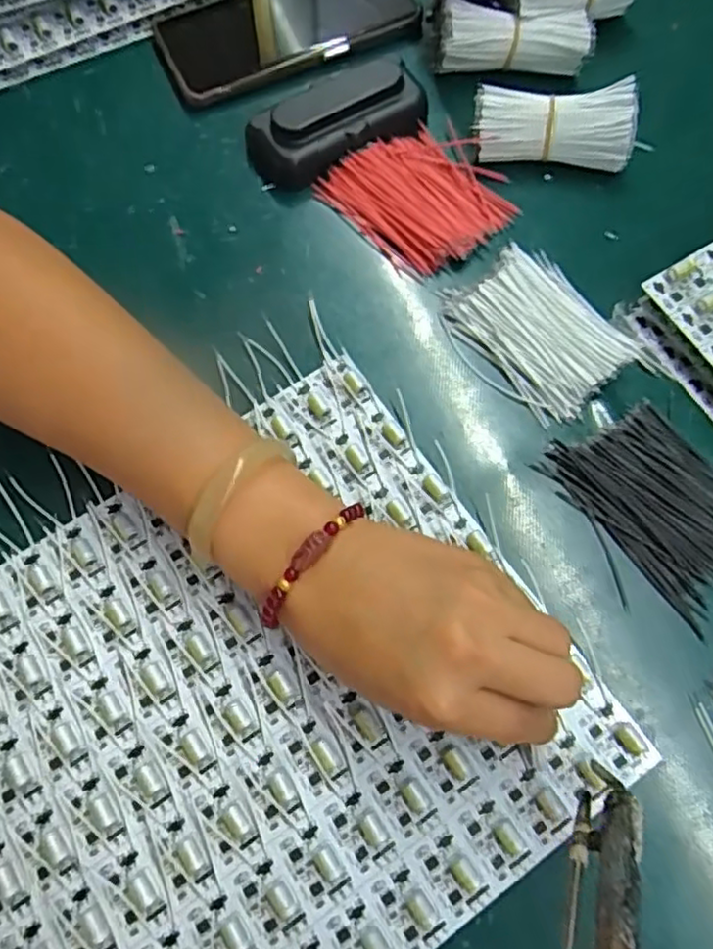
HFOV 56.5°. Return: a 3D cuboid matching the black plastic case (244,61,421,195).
[{"bbox_3d":[-0.012,-0.212,0.396,0.107,0.026,0.047,-29,71,-3],"label":"black plastic case"}]

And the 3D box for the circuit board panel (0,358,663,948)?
[{"bbox_3d":[-0.056,0.109,0.296,0.285,0.013,0.241,-34,74,-8],"label":"circuit board panel"}]

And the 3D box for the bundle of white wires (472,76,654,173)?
[{"bbox_3d":[0.113,-0.199,0.381,0.090,0.032,0.036,0,72,7],"label":"bundle of white wires"}]

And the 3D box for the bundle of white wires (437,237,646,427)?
[{"bbox_3d":[0.094,-0.077,0.353,0.073,0.011,0.094,-35,72,-5],"label":"bundle of white wires"}]

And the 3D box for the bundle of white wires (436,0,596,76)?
[{"bbox_3d":[0.096,-0.264,0.401,0.091,0.031,0.025,-1,72,6],"label":"bundle of white wires"}]

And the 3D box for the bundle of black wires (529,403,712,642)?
[{"bbox_3d":[0.146,0.014,0.318,0.072,0.011,0.100,-33,71,-5],"label":"bundle of black wires"}]

